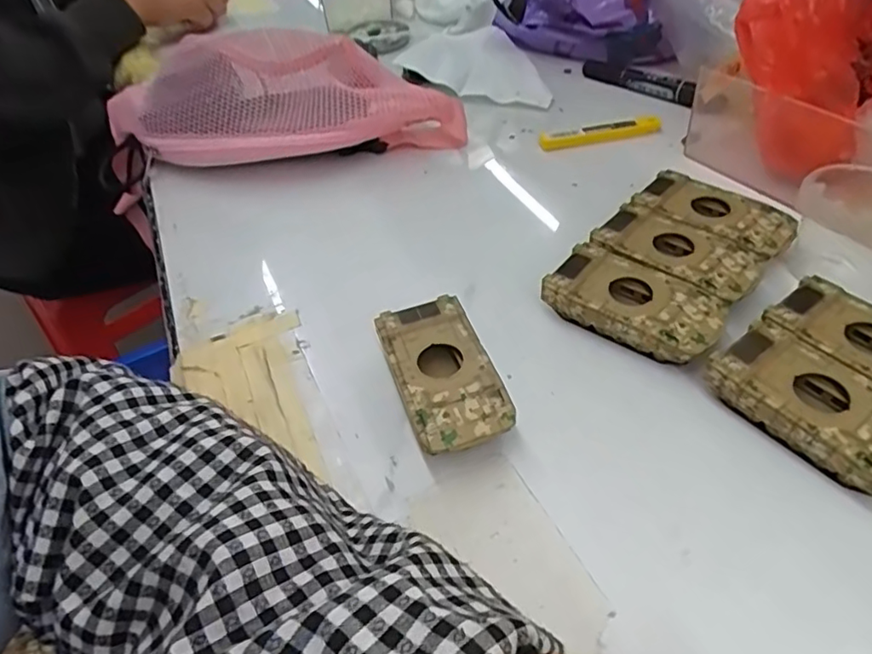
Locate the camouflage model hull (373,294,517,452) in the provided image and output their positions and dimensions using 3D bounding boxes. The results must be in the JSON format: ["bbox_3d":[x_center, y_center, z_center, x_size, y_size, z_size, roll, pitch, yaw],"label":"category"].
[{"bbox_3d":[0.004,0.028,0.321,0.049,0.025,0.093,-17,46,-10],"label":"camouflage model hull"}]

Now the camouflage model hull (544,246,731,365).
[{"bbox_3d":[0.115,-0.012,0.348,0.094,0.024,0.052,28,55,29],"label":"camouflage model hull"}]

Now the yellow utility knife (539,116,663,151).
[{"bbox_3d":[0.141,-0.164,0.507,0.103,0.012,0.015,-10,45,-3],"label":"yellow utility knife"}]

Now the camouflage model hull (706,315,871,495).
[{"bbox_3d":[0.185,0.041,0.289,0.050,0.026,0.095,-33,51,-24],"label":"camouflage model hull"}]

